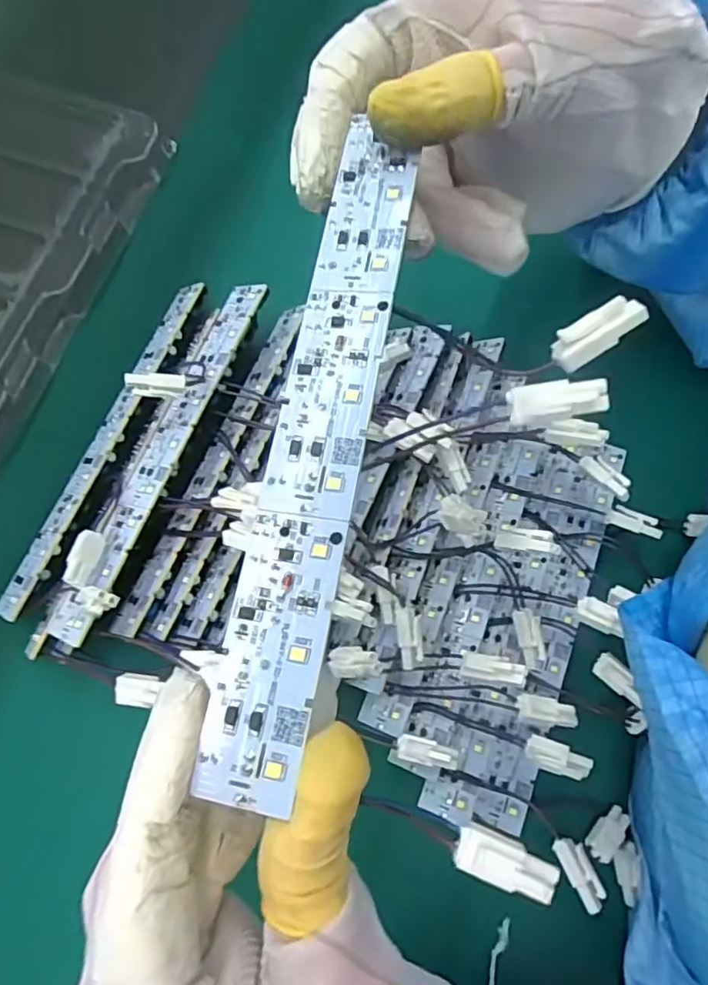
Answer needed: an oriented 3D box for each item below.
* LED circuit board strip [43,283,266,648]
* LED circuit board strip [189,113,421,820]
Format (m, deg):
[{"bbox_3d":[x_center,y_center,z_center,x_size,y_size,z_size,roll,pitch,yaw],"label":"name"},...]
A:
[{"bbox_3d":[-0.091,-0.022,0.285,0.030,0.004,0.190,11,70,32],"label":"LED circuit board strip"},{"bbox_3d":[-0.008,-0.019,0.151,0.023,0.005,0.175,10,73,3],"label":"LED circuit board strip"}]

